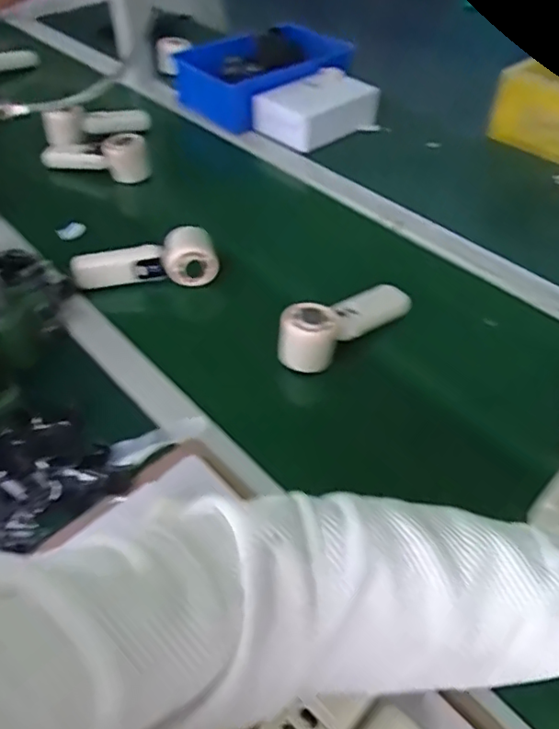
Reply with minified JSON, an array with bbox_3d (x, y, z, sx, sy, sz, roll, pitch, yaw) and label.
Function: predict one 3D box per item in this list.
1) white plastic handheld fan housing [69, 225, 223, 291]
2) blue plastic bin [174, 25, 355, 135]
[{"bbox_3d":[-0.165,-0.128,0.711,0.169,0.050,0.055,-8,47,-6],"label":"white plastic handheld fan housing"},{"bbox_3d":[-0.039,-0.552,1.092,0.301,0.106,0.244,-27,51,-23],"label":"blue plastic bin"}]

